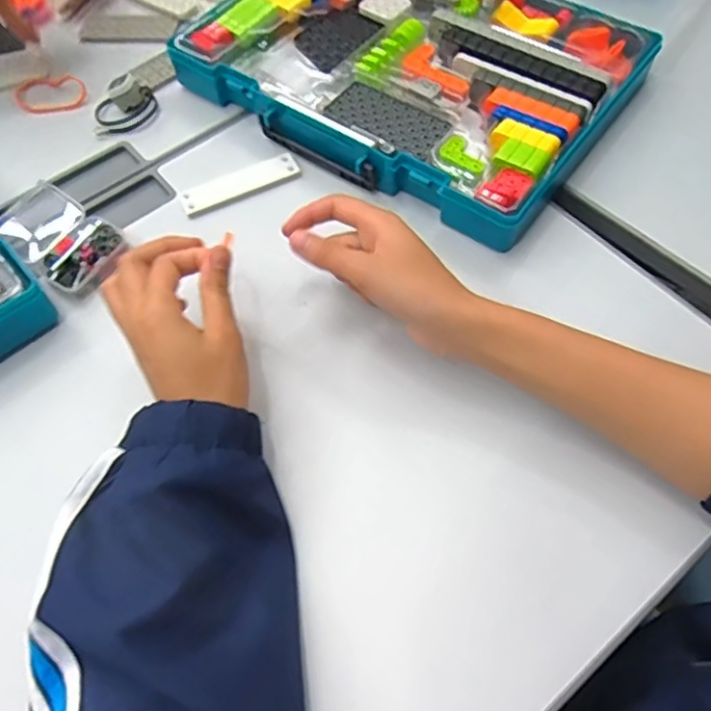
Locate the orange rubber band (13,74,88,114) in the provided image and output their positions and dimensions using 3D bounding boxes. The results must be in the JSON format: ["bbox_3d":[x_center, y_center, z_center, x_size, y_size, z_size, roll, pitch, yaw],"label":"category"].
[{"bbox_3d":[-0.293,-0.251,0.591,0.075,0.007,0.048,4,65,8],"label":"orange rubber band"}]

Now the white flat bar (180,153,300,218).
[{"bbox_3d":[-0.097,-0.144,0.519,0.099,0.007,0.026,-25,62,-11],"label":"white flat bar"}]

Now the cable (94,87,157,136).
[{"bbox_3d":[-0.212,-0.224,0.568,0.062,0.013,0.035,-24,62,-11],"label":"cable"}]

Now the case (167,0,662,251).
[{"bbox_3d":[0.049,-0.264,0.556,0.356,0.045,0.261,33,67,19],"label":"case"}]

